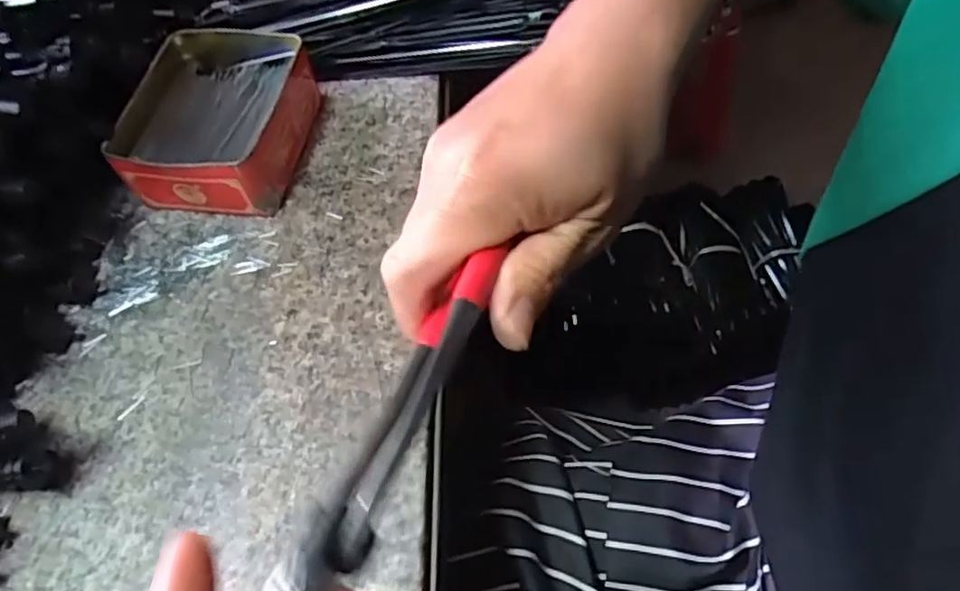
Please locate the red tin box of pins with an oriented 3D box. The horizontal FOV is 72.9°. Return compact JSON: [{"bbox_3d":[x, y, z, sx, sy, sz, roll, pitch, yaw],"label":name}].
[{"bbox_3d":[-0.167,-0.115,0.423,0.100,0.048,0.128,3,58,7],"label":"red tin box of pins"}]

